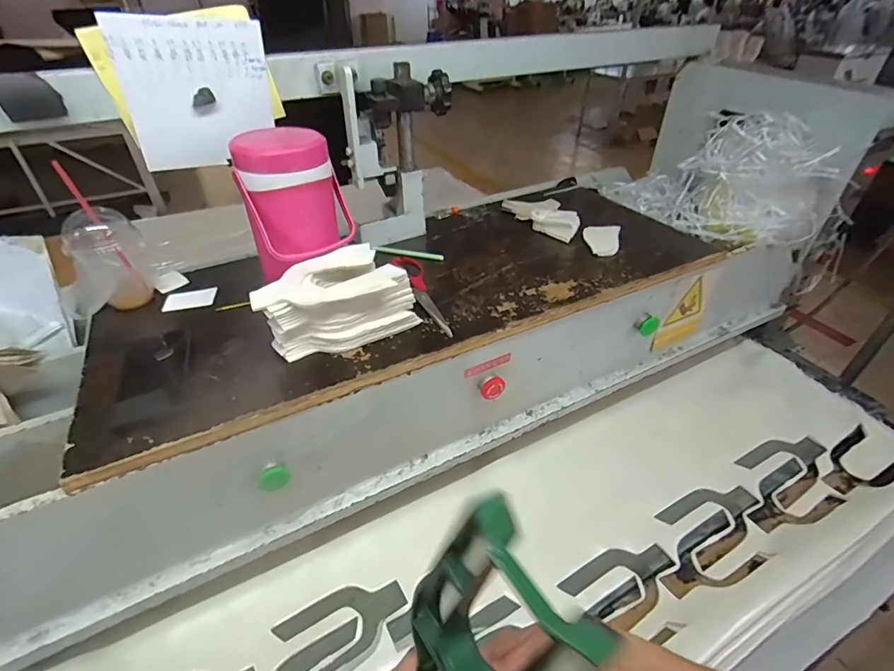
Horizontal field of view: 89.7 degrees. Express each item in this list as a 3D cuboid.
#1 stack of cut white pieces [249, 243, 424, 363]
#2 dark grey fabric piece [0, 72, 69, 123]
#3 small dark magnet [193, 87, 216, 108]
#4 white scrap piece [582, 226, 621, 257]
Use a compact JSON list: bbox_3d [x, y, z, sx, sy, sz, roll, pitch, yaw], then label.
[{"bbox_3d":[-0.150,-0.047,0.614,0.192,0.085,0.117,-18,43,-19],"label":"stack of cut white pieces"},{"bbox_3d":[-0.523,-0.298,0.563,0.063,0.051,0.012,-20,44,-22],"label":"dark grey fabric piece"},{"bbox_3d":[-0.355,-0.347,0.654,0.030,0.023,0.004,-20,44,-21],"label":"small dark magnet"},{"bbox_3d":[0.283,-0.176,0.818,0.063,0.015,0.096,10,41,12],"label":"white scrap piece"}]

